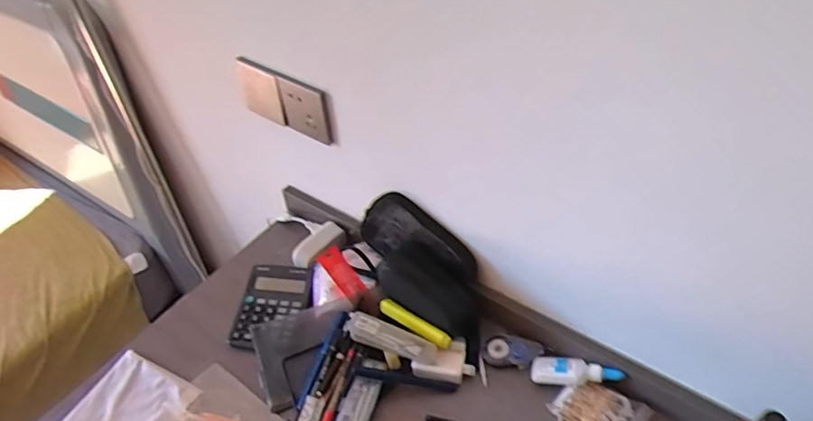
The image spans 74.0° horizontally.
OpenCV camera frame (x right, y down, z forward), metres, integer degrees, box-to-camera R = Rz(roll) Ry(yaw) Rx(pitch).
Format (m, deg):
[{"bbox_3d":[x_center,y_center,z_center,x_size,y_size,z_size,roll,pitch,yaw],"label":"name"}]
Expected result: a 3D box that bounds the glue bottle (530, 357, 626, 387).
[{"bbox_3d":[0.218,0.207,0.694,0.109,0.025,0.039,-3,51,21],"label":"glue bottle"}]

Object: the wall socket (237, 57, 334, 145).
[{"bbox_3d":[-0.185,-0.162,0.801,0.192,0.096,0.016,25,53,27],"label":"wall socket"}]

